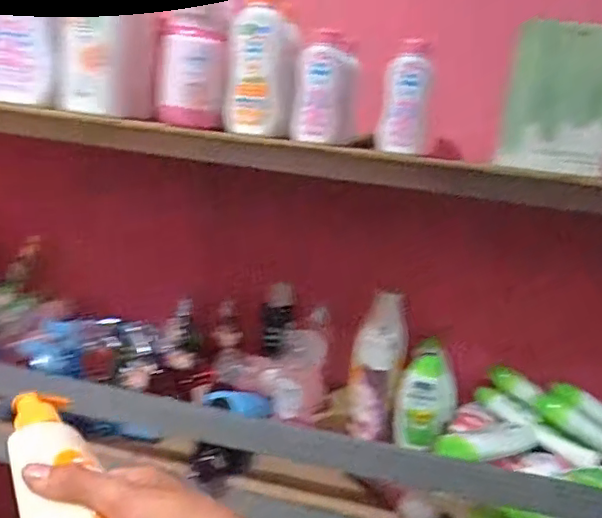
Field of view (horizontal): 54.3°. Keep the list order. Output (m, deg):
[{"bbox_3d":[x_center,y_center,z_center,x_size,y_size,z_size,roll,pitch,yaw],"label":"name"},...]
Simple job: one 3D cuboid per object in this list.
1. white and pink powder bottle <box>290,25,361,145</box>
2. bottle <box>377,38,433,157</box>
[{"bbox_3d":[0.033,-0.197,0.674,0.062,0.124,0.065,9,10,11],"label":"white and pink powder bottle"},{"bbox_3d":[0.120,-0.179,0.658,0.052,0.115,0.044,9,10,11],"label":"bottle"}]

